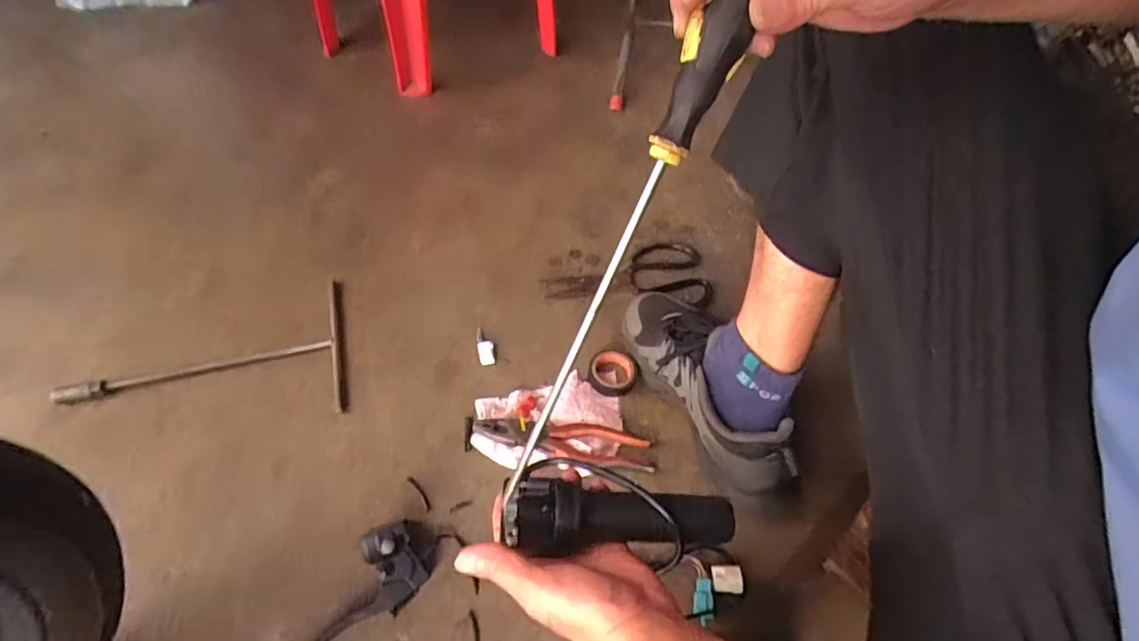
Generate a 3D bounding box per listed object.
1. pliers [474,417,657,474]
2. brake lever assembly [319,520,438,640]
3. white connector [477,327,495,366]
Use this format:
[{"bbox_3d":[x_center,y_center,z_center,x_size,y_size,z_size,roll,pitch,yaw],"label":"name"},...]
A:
[{"bbox_3d":[-0.007,0.130,0.631,0.193,0.020,0.043,9,55,6],"label":"pliers"},{"bbox_3d":[-0.194,0.258,0.511,0.074,0.052,0.192,24,58,16],"label":"brake lever assembly"},{"bbox_3d":[-0.103,0.031,0.706,0.019,0.005,0.057,-8,55,-6],"label":"white connector"}]

